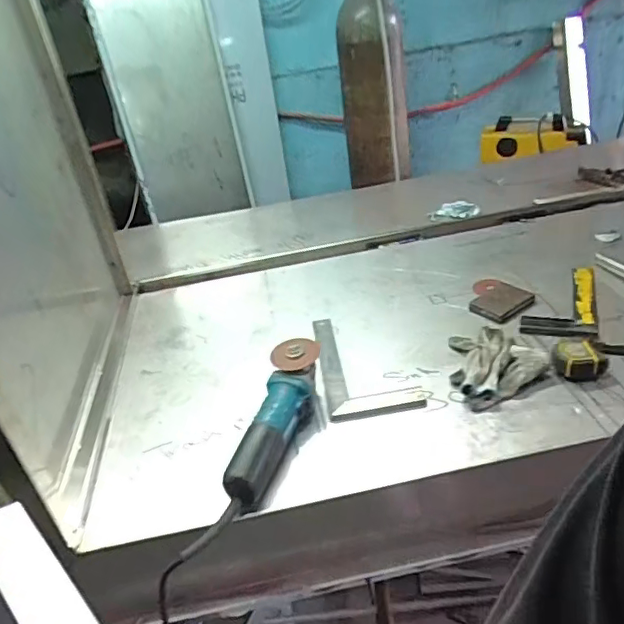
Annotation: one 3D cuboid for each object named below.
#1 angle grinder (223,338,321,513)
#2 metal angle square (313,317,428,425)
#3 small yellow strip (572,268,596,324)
[{"bbox_3d":[-0.049,0.158,0.832,0.063,0.076,0.280,5,49,20],"label":"angle grinder"},{"bbox_3d":[0.083,0.087,0.977,0.158,0.027,0.285,-8,28,-2],"label":"metal angle square"},{"bbox_3d":[0.510,-0.033,1.047,0.038,0.019,0.213,5,34,23],"label":"small yellow strip"}]

